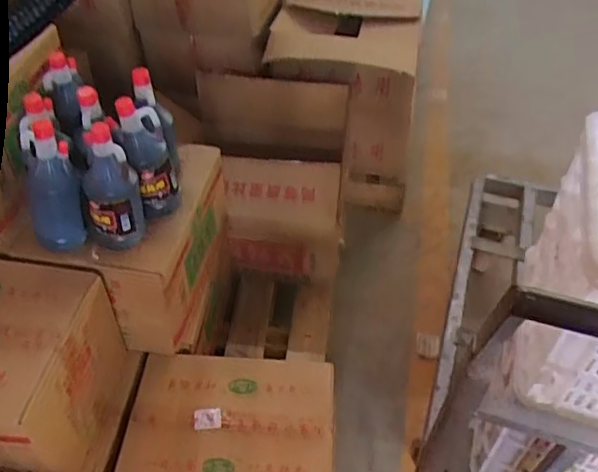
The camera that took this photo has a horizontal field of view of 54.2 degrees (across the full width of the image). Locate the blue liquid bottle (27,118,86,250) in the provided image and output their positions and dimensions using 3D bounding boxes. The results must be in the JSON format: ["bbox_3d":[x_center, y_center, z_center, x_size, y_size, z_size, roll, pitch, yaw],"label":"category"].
[{"bbox_3d":[-0.416,-0.080,0.976,0.093,0.202,0.088,-22,42,-22],"label":"blue liquid bottle"}]

